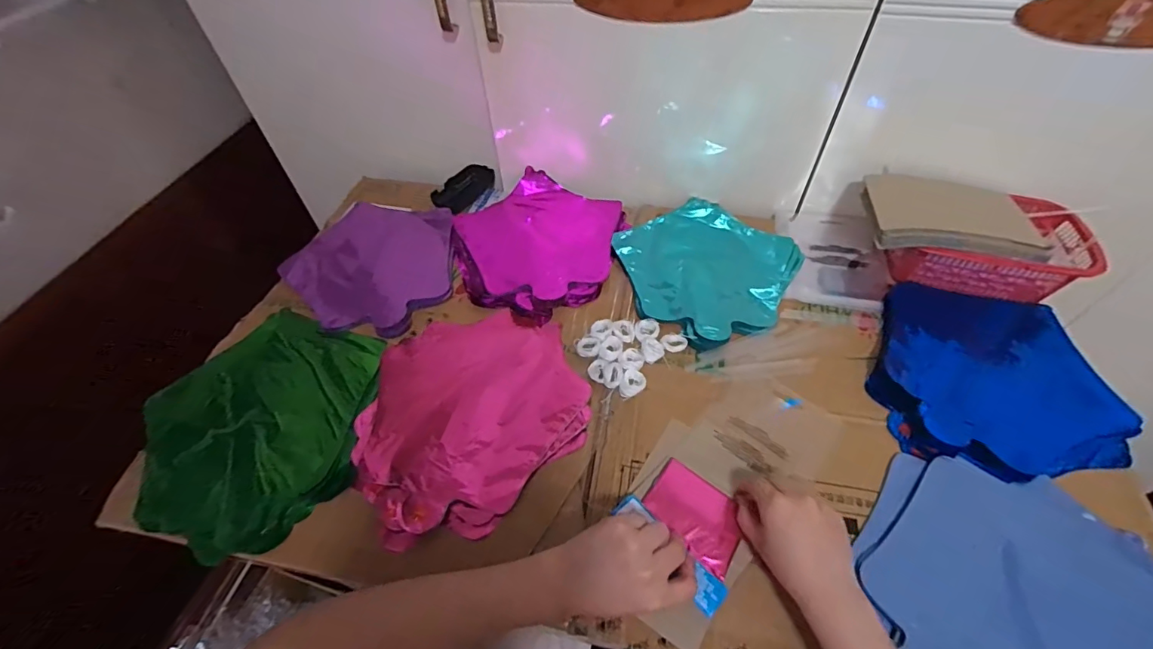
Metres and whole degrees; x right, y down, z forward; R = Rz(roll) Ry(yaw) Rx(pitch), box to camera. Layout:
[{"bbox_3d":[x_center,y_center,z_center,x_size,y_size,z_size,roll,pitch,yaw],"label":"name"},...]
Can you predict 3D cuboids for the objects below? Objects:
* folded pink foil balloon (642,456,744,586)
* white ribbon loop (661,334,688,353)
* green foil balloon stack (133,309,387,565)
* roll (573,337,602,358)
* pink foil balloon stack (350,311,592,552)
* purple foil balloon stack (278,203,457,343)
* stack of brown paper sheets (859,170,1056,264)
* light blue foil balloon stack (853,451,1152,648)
[{"bbox_3d":[0.111,0.177,0.463,0.090,0.009,0.069,31,59,23],"label":"folded pink foil balloon"},{"bbox_3d":[0.115,0.022,0.578,0.029,0.004,0.025,-4,52,-2],"label":"white ribbon loop"},{"bbox_3d":[-0.346,0.104,0.532,0.233,0.023,0.261,0,52,1],"label":"green foil balloon stack"},{"bbox_3d":[0.014,0.026,0.579,0.029,0.004,0.029,-1,52,1],"label":"roll"},{"bbox_3d":[-0.120,0.089,0.534,0.249,0.020,0.231,-33,58,-22],"label":"pink foil balloon stack"},{"bbox_3d":[-0.275,-0.081,0.670,0.221,0.016,0.222,3,52,4],"label":"purple foil balloon stack"},{"bbox_3d":[0.461,-0.136,0.605,0.194,0.032,0.140,8,52,10],"label":"stack of brown paper sheets"},{"bbox_3d":[0.380,0.232,0.412,0.256,0.017,0.233,2,52,3],"label":"light blue foil balloon stack"}]

